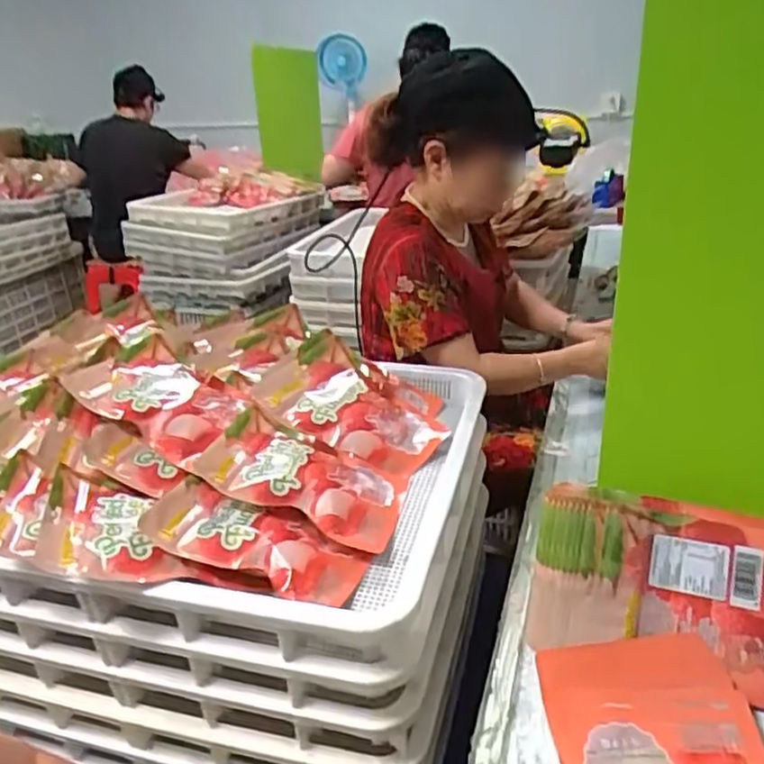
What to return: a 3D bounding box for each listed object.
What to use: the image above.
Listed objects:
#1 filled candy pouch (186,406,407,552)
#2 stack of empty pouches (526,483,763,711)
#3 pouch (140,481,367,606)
[{"bbox_3d":[-0.085,0.104,0.753,0.219,0.023,0.141,23,27,5],"label":"filled candy pouch"},{"bbox_3d":[0.288,0.200,0.651,0.279,0.170,0.059,10,-12,15],"label":"stack of empty pouches"},{"bbox_3d":[-0.124,0.157,0.665,0.210,0.031,0.086,18,28,6],"label":"pouch"}]

